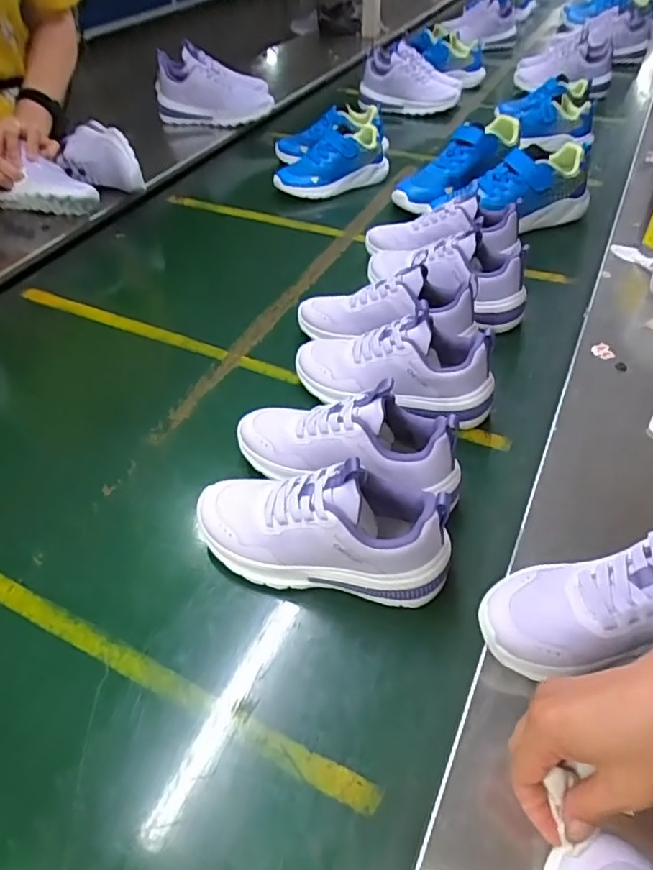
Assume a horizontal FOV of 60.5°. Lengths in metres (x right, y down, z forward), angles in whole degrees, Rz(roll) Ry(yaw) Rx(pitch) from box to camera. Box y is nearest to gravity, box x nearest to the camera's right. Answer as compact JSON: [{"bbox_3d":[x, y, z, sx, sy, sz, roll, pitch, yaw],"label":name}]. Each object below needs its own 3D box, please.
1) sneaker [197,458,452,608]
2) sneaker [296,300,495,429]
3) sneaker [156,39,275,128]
[{"bbox_3d":[-0.006,0.070,0.460,0.213,0.108,0.086,9,48,10],"label":"sneaker"},{"bbox_3d":[0.071,-0.079,0.598,0.212,0.104,0.090,8,48,8],"label":"sneaker"},{"bbox_3d":[-0.233,-0.716,1.145,0.225,0.121,0.102,-1,47,0],"label":"sneaker"}]

